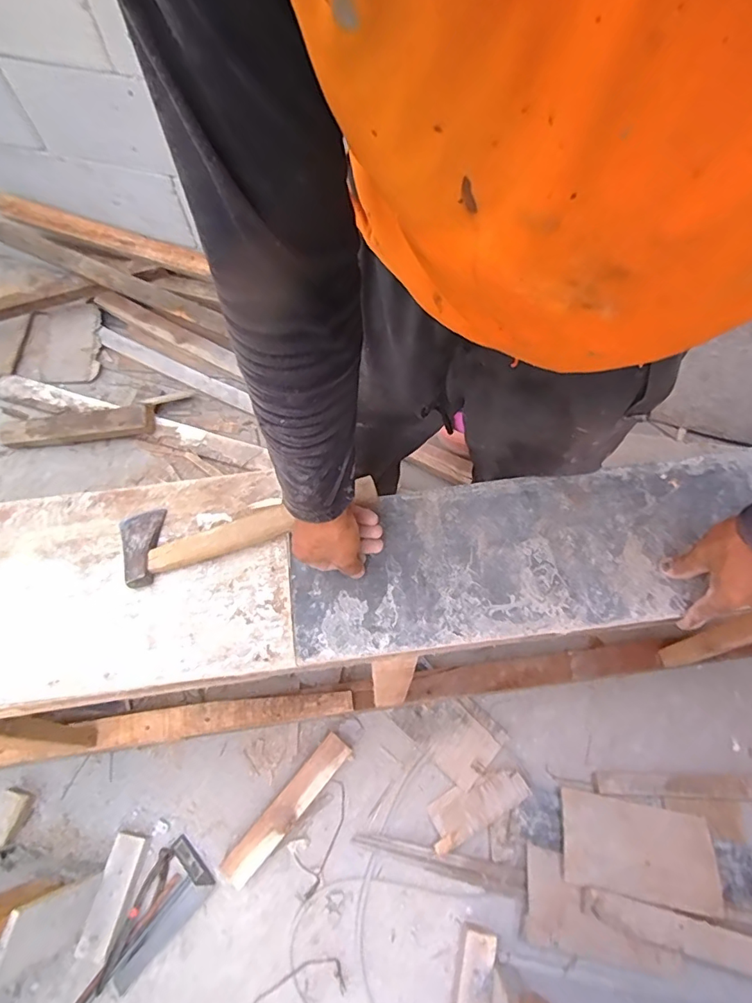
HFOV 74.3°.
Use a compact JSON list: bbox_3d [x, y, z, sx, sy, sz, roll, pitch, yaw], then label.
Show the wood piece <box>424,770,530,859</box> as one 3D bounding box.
[{"bbox_3d":[0.198,0.600,0.986,0.208,0.019,0.082,-26,67,-11],"label":"wood piece"}]

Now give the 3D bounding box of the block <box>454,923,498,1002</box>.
[{"bbox_3d":[0.165,0.851,0.850,0.060,0.018,0.188,-5,56,34],"label":"block"}]

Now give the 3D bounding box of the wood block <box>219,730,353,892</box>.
[{"bbox_3d":[-0.171,0.602,0.982,0.064,0.036,0.315,38,71,17],"label":"wood block"}]

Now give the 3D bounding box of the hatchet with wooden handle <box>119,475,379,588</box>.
[{"bbox_3d":[-0.154,0.025,0.607,0.315,0.030,0.095,-14,65,0],"label":"hatchet with wooden handle"}]

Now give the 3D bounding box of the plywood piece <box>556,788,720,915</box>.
[{"bbox_3d":[0.488,0.646,0.928,0.267,0.010,0.160,9,45,6],"label":"plywood piece"}]

